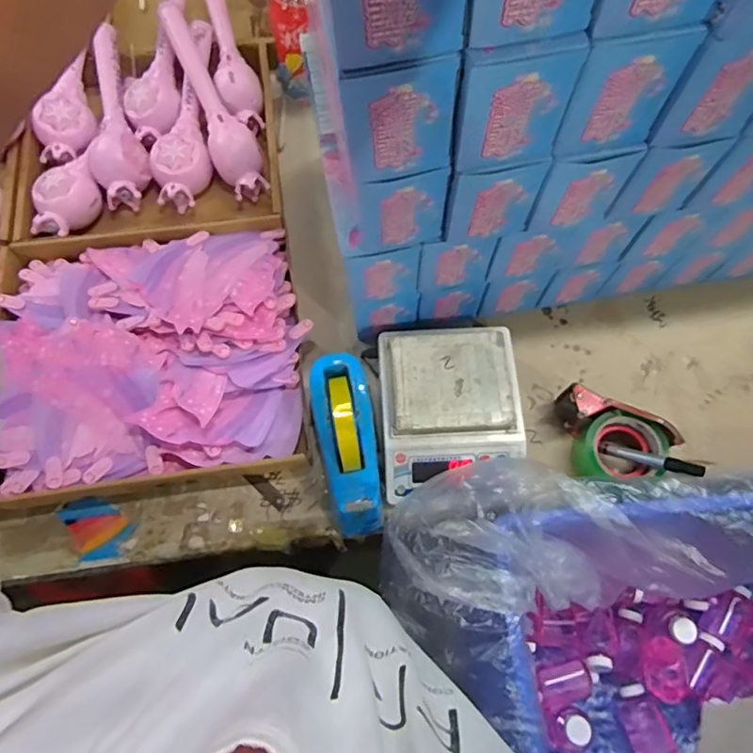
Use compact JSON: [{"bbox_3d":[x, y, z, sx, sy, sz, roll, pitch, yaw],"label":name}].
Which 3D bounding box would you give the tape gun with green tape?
[{"bbox_3d":[0.296,0.086,0.690,0.140,0.078,0.094,21,72,5],"label":"tape gun with green tape"}]

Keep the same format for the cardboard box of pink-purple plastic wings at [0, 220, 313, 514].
[{"bbox_3d":[-0.304,-0.039,0.696,0.406,0.072,0.361,-8,72,-5],"label":"cardboard box of pink-purple plastic wings"}]

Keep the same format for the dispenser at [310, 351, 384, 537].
[{"bbox_3d":[-0.030,0.081,0.644,0.070,0.109,0.218,-10,85,-6],"label":"dispenser"}]

